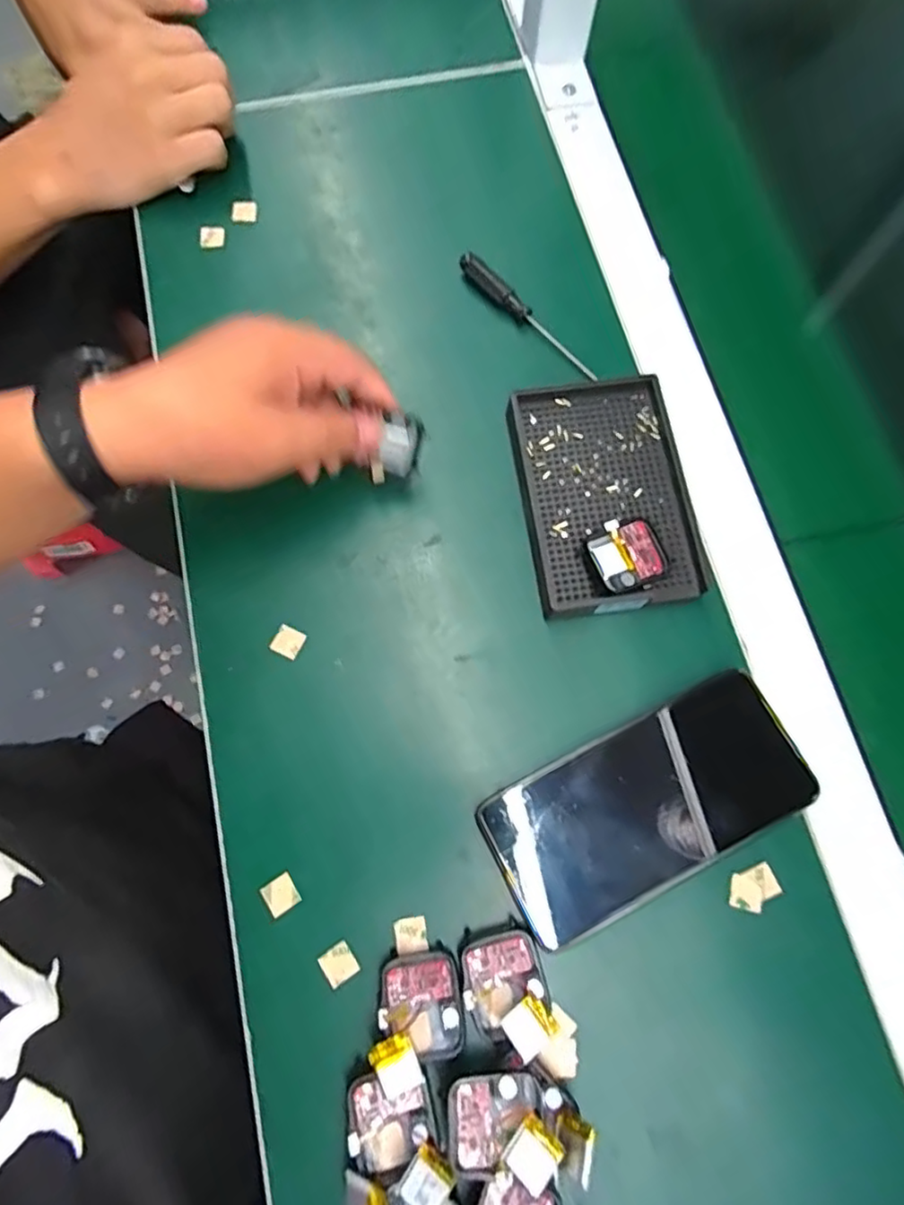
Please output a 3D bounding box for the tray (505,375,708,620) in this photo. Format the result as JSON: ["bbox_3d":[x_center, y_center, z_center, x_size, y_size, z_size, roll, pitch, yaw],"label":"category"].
[{"bbox_3d":[0.088,-0.063,0.363,0.094,0.021,0.136,-9,75,-2],"label":"tray"}]

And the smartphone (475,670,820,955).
[{"bbox_3d":[0.101,0.103,0.322,0.162,0.012,0.077,-26,77,-6],"label":"smartphone"}]

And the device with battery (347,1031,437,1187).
[{"bbox_3d":[-0.029,0.226,0.279,0.037,0.012,0.056,-10,75,-2],"label":"device with battery"}]

